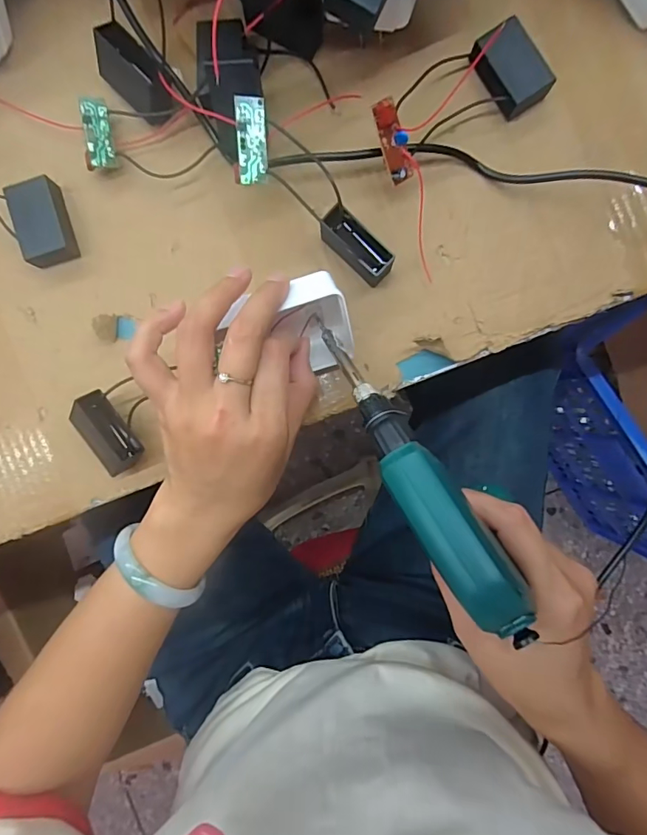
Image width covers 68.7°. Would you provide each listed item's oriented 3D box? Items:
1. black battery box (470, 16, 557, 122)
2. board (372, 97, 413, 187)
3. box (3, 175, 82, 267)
[{"bbox_3d":[0.118,-0.218,0.297,0.033,0.018,0.052,-37,90,1],"label":"black battery box"},{"bbox_3d":[0.042,-0.160,0.275,0.016,0.012,0.043,-27,123,1],"label":"board"},{"bbox_3d":[-0.178,-0.123,0.302,0.029,0.021,0.049,-17,91,1],"label":"box"}]

